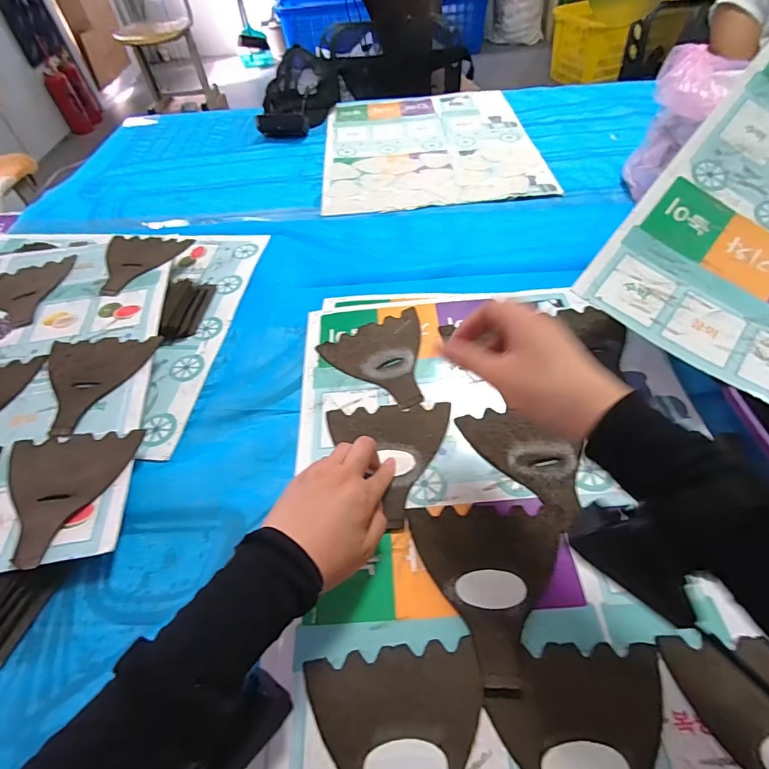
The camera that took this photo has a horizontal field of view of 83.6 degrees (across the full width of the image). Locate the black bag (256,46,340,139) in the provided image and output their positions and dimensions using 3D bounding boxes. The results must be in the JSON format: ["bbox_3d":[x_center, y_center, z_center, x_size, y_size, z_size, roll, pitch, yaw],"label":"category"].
[{"bbox_3d":[-0.181,-0.619,0.905,0.142,0.096,0.214,0,52,4],"label":"black bag"}]

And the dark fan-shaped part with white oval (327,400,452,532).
[{"bbox_3d":[0.006,0.072,0.407,0.119,0.006,0.126,-5,54,2],"label":"dark fan-shaped part with white oval"}]

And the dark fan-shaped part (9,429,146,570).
[{"bbox_3d":[-0.291,0.098,0.387,0.114,0.005,0.125,-6,49,-7],"label":"dark fan-shaped part"}]

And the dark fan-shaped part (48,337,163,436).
[{"bbox_3d":[-0.317,-0.002,0.465,0.116,0.006,0.124,-5,54,-2],"label":"dark fan-shaped part"}]

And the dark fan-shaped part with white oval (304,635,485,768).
[{"bbox_3d":[0.013,0.240,0.271,0.115,0.004,0.126,-8,51,-2],"label":"dark fan-shaped part with white oval"}]

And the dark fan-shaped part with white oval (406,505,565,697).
[{"bbox_3d":[0.083,0.156,0.329,0.119,0.004,0.128,-3,50,6],"label":"dark fan-shaped part with white oval"}]

